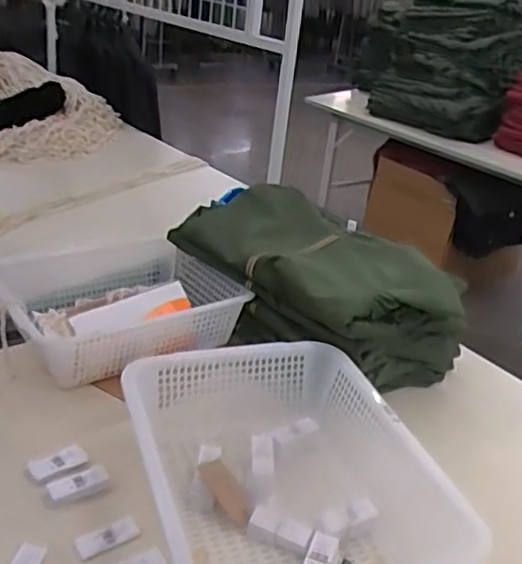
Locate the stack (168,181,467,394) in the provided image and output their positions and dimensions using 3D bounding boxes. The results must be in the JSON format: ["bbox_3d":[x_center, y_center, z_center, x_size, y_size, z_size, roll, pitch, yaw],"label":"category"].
[{"bbox_3d":[0.086,0.005,1.323,0.301,0.216,0.548,-14,34,-37],"label":"stack"}]

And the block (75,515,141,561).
[{"bbox_3d":[-0.204,0.338,0.876,0.091,0.011,0.036,-17,36,-40],"label":"block"}]

